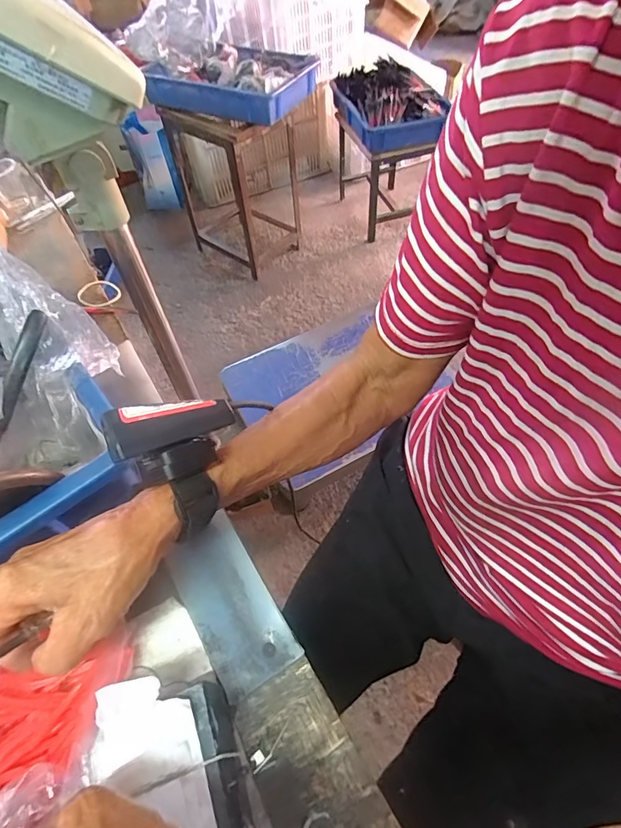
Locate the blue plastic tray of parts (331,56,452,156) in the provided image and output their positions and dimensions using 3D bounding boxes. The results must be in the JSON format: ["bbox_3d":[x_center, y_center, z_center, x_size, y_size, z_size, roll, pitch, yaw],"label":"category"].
[{"bbox_3d":[0.243,-0.966,1.395,0.264,0.136,0.405,-13,54,-4],"label":"blue plastic tray of parts"}]

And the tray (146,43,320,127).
[{"bbox_3d":[-0.215,-0.893,1.203,0.445,0.102,0.273,13,56,13],"label":"tray"}]

